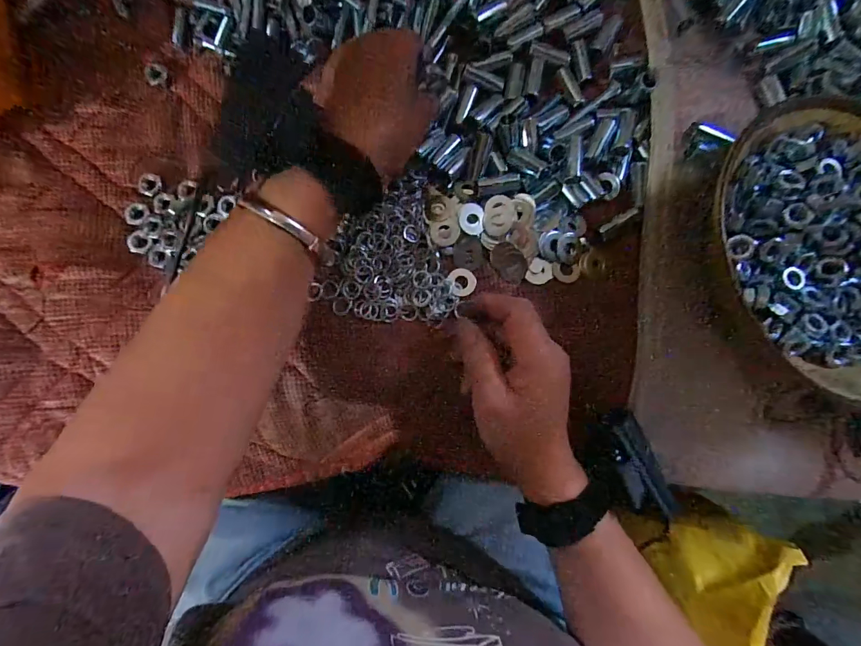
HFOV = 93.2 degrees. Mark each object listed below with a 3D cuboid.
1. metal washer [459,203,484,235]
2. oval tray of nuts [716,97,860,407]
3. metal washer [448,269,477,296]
[{"bbox_3d":[0.031,-0.078,0.303,0.018,0.004,0.023,2,86,-1],"label":"metal washer"},{"bbox_3d":[0.271,-0.049,0.277,0.153,0.054,0.197,-25,86,-3],"label":"oval tray of nuts"},{"bbox_3d":[0.024,-0.031,0.304,0.021,0.004,0.021,0,86,-1],"label":"metal washer"}]

